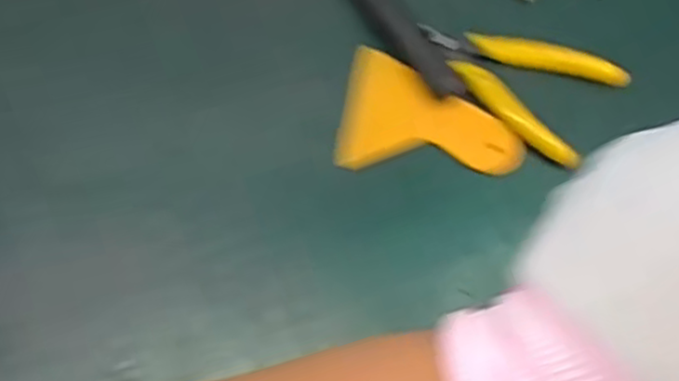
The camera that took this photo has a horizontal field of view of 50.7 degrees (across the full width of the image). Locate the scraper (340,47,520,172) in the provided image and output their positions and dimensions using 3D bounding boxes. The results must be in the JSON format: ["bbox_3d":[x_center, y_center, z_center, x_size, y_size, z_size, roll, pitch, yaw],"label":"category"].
[{"bbox_3d":[0.058,-0.045,0.441,0.108,0.007,0.077,10,65,3],"label":"scraper"}]

